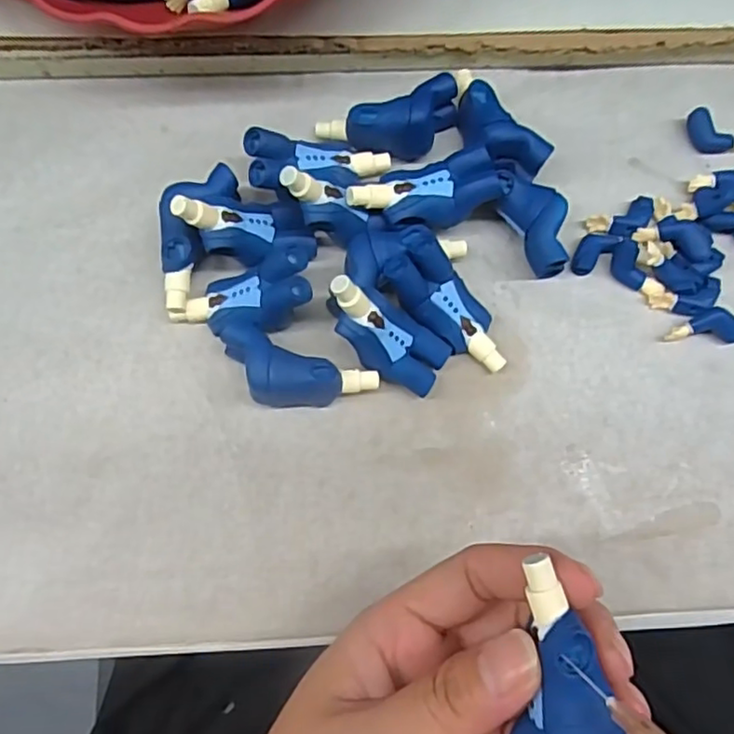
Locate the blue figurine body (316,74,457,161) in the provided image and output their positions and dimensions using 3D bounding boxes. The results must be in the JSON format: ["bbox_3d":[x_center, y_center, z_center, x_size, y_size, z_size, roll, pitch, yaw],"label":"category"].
[{"bbox_3d":[0.010,-0.098,0.248,0.056,0.022,0.021,-16,79,-4],"label":"blue figurine body"}]

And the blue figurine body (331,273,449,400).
[{"bbox_3d":[0.005,-0.012,0.222,0.056,0.013,0.023,40,78,-31],"label":"blue figurine body"}]

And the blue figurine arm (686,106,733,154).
[{"bbox_3d":[0.146,-0.097,0.259,0.028,0.008,0.012,33,80,6],"label":"blue figurine arm"}]

